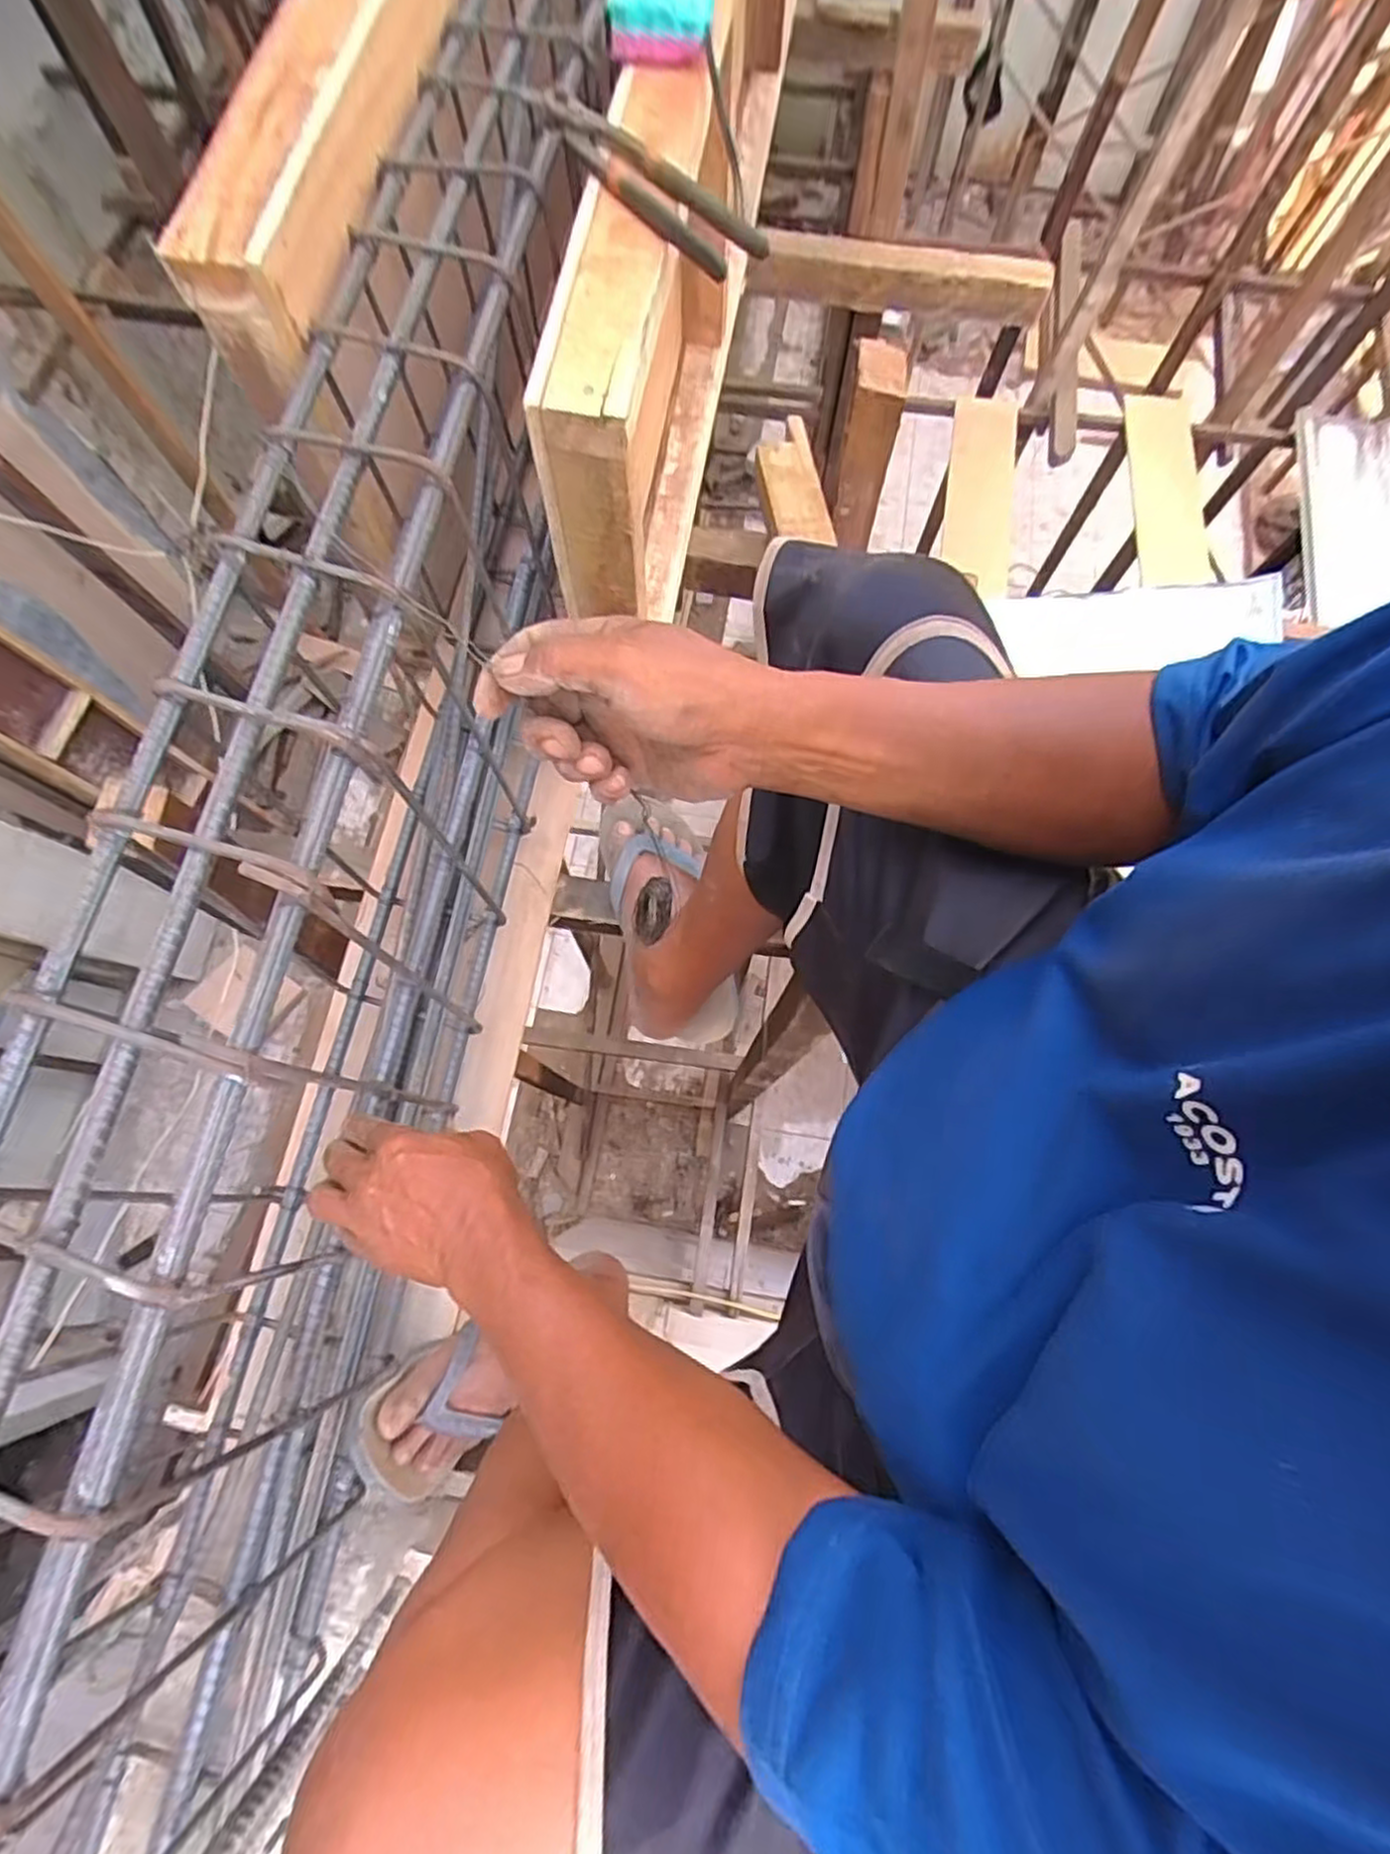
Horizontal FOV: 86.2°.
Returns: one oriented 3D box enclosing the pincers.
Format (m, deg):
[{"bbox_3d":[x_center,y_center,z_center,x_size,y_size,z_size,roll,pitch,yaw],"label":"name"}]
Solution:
[{"bbox_3d":[-0.032,-0.548,0.549,0.045,0.032,0.246,-35,76,-11],"label":"pincers"}]

